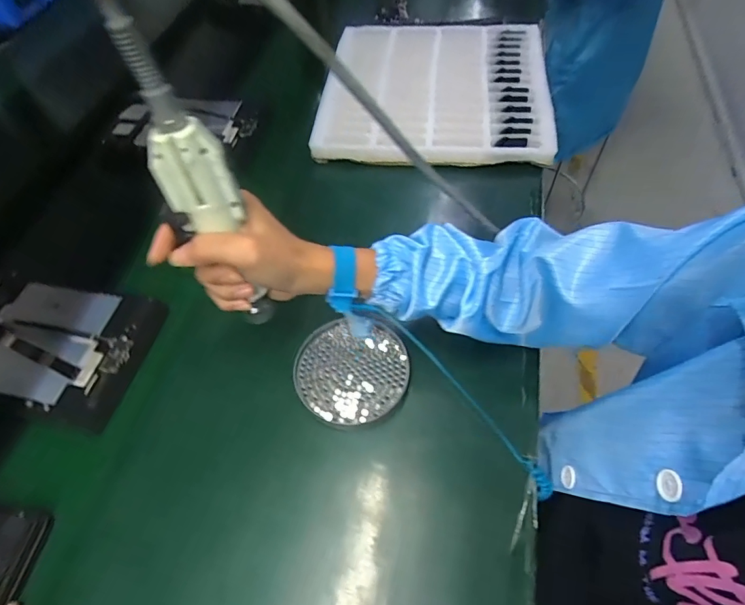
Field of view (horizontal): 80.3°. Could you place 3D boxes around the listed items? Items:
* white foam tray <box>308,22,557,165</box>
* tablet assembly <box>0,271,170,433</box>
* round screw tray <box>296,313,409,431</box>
[{"bbox_3d":[0.098,-0.353,0.701,0.338,0.039,0.360,4,60,4],"label":"white foam tray"},{"bbox_3d":[-0.366,0.040,0.483,0.246,0.013,0.148,12,59,7],"label":"tablet assembly"},{"bbox_3d":[-0.021,0.069,0.454,0.113,0.018,0.113,19,60,11],"label":"round screw tray"}]

